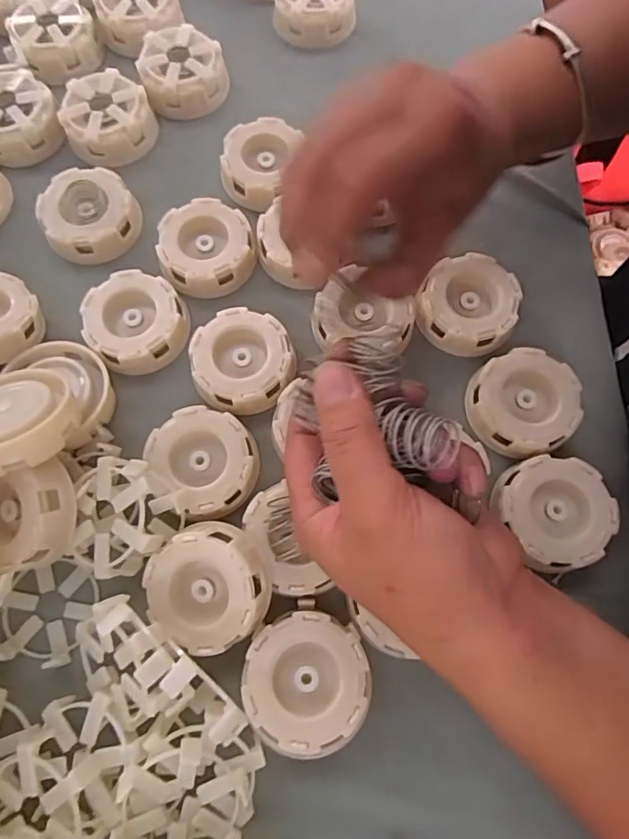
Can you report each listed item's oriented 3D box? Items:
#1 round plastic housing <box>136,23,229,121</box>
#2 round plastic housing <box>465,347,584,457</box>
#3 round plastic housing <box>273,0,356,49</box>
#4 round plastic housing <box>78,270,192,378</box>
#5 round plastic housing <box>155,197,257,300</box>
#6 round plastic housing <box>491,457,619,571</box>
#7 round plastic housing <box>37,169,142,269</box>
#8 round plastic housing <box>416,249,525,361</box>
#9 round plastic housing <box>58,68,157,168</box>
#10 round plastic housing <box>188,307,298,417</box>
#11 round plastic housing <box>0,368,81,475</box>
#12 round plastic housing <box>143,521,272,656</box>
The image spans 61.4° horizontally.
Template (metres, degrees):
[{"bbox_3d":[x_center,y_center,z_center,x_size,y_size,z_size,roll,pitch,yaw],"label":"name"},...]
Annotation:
[{"bbox_3d":[-0.096,-0.255,0.390,0.060,0.027,0.060,0,73,0],"label":"round plastic housing"},{"bbox_3d":[0.122,-0.009,0.315,0.060,0.025,0.059,0,73,0],"label":"round plastic housing"},{"bbox_3d":[0.000,-0.319,0.409,0.060,0.032,0.060,0,73,0],"label":"round plastic housing"},{"bbox_3d":[-0.111,-0.061,0.327,0.058,0.021,0.059,0,73,0],"label":"round plastic housing"},{"bbox_3d":[-0.070,-0.111,0.346,0.060,0.022,0.058,0,73,0],"label":"round plastic housing"},{"bbox_3d":[0.133,0.051,0.297,0.058,0.025,0.059,0,73,0],"label":"round plastic housing"},{"bbox_3d":[-0.150,-0.137,0.351,0.060,0.027,0.057,0,73,0],"label":"round plastic housing"},{"bbox_3d":[0.096,-0.070,0.334,0.057,0.024,0.062,0,73,0],"label":"round plastic housing"},{"bbox_3d":[-0.145,-0.212,0.374,0.060,0.028,0.055,0,73,0],"label":"round plastic housing"},{"bbox_3d":[-0.043,-0.035,0.323,0.059,0.020,0.060,0,73,0],"label":"round plastic housing"},{"bbox_3d":[-0.153,0.000,0.271,0.058,0.020,0.058,-28,46,-22],"label":"round plastic housing"},{"bbox_3d":[-0.054,0.085,0.269,0.061,0.019,0.061,-1,83,8],"label":"round plastic housing"}]

